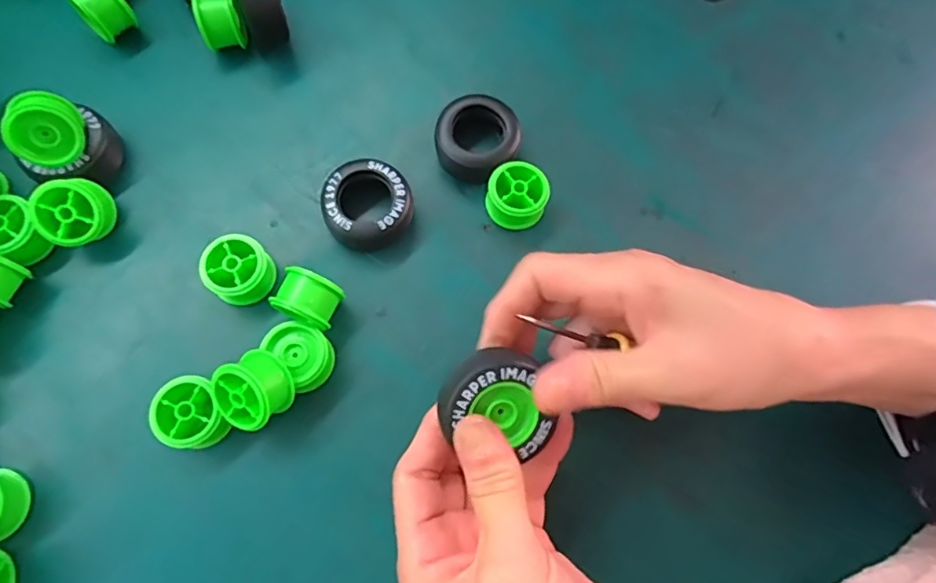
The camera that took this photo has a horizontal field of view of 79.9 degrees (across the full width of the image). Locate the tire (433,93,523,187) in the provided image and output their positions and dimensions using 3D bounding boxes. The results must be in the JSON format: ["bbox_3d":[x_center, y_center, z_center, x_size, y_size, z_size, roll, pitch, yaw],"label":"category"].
[{"bbox_3d":[0.006,-0.091,0.332,0.045,0.021,0.048,32,75,7],"label":"tire"}]

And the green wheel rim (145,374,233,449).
[{"bbox_3d":[-0.136,0.063,0.280,0.031,0.026,0.037,-29,77,-10],"label":"green wheel rim"}]

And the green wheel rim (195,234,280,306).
[{"bbox_3d":[-0.124,-0.011,0.303,0.032,0.025,0.033,1,74,-2],"label":"green wheel rim"}]

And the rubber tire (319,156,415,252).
[{"bbox_3d":[-0.058,-0.049,0.317,0.046,0.022,0.049,1,74,-2],"label":"rubber tire"}]

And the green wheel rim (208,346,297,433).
[{"bbox_3d":[-0.103,0.047,0.270,0.032,0.023,0.032,31,111,7],"label":"green wheel rim"}]

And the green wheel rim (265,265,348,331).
[{"bbox_3d":[-0.082,0.006,0.294,0.030,0.036,0.025,23,74,4],"label":"green wheel rim"}]

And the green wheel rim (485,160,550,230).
[{"bbox_3d":[0.029,-0.055,0.324,0.034,0.022,0.034,1,74,-2],"label":"green wheel rim"}]

